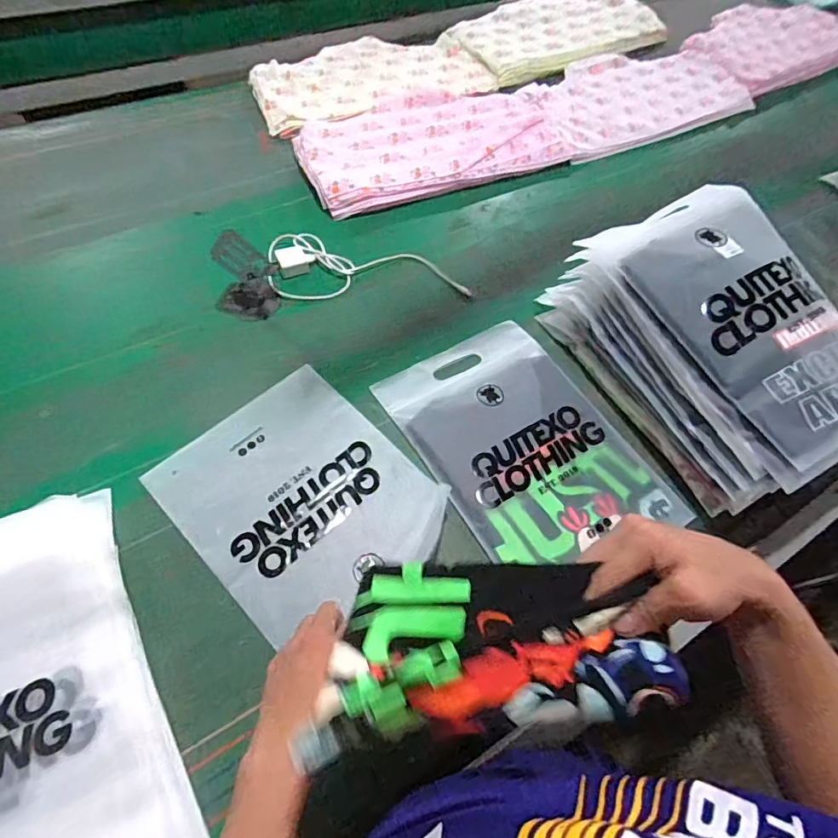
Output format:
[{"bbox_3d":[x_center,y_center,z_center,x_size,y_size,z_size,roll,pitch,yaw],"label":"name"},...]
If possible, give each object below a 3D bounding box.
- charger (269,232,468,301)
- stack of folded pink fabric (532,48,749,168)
[{"bbox_3d":[-0.077,-0.236,0.761,0.296,0.031,0.109,-2,56,-3],"label":"charger"},{"bbox_3d":[0.465,-0.701,1.081,0.532,0.033,0.297,-23,65,-18],"label":"stack of folded pink fabric"}]

